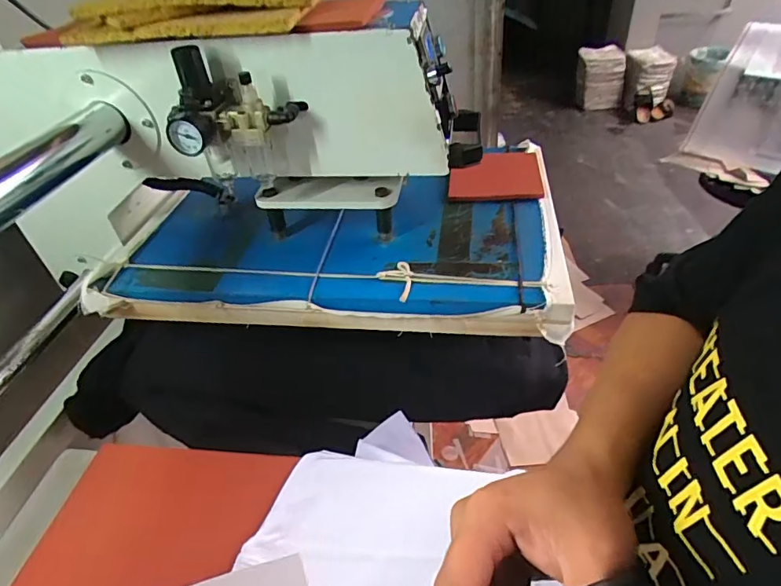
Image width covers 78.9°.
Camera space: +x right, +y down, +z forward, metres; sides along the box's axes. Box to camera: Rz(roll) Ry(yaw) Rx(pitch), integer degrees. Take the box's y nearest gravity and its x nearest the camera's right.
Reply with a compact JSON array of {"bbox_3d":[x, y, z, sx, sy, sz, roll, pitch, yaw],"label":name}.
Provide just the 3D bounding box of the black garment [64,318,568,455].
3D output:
[{"bbox_3d":[-0.119,0.124,0.626,0.665,0.158,0.103,0,41,8],"label":"black garment"}]

